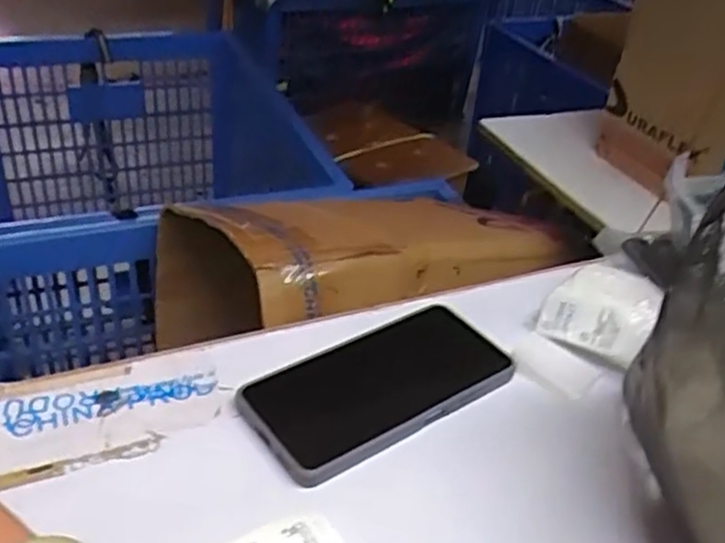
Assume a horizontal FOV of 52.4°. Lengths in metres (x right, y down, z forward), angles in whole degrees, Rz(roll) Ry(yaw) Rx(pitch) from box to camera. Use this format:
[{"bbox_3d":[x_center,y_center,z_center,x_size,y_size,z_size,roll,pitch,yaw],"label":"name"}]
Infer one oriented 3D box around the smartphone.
[{"bbox_3d":[0.010,0.069,0.452,0.163,0.016,0.078,-19,43,-32],"label":"smartphone"}]

